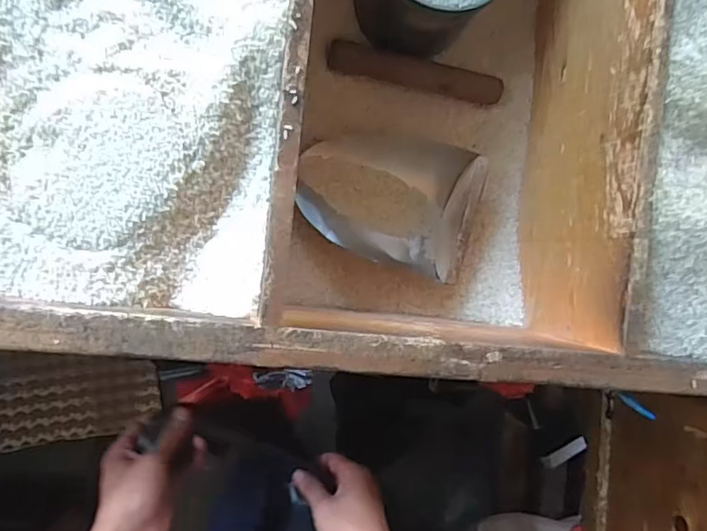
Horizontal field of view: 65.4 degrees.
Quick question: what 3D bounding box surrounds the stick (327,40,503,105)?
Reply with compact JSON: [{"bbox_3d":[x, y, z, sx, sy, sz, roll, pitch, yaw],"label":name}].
[{"bbox_3d":[0.072,-0.221,0.630,0.202,0.016,0.035,9,91,-12],"label":"stick"}]

